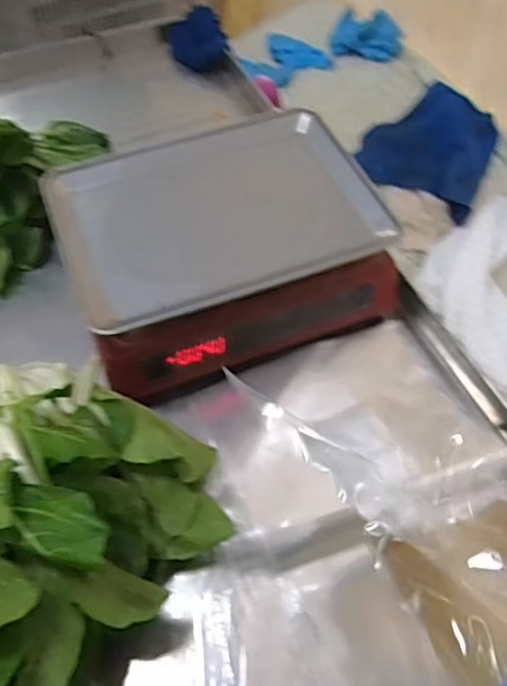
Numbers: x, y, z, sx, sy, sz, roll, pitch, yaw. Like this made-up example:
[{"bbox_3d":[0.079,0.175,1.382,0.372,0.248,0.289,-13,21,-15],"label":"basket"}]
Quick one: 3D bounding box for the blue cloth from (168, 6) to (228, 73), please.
[{"bbox_3d":[-0.096,-0.518,1.018,0.087,0.054,0.127,-10,56,-8],"label":"blue cloth"}]

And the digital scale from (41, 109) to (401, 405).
[{"bbox_3d":[-0.037,-0.109,0.668,0.328,0.122,0.264,-16,57,-13],"label":"digital scale"}]

